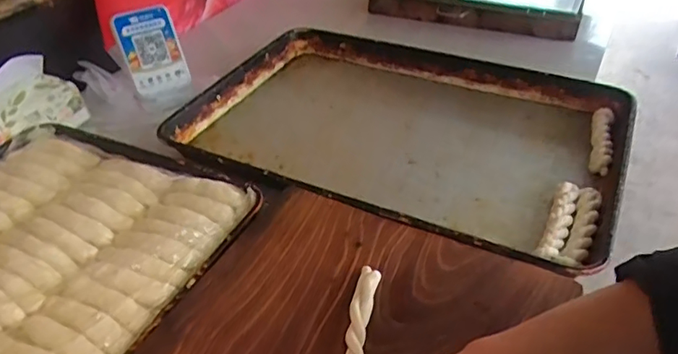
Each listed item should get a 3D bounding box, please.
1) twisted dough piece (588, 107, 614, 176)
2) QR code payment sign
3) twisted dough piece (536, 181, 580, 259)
[{"bbox_3d":[0.366,-0.052,0.745,0.027,0.026,0.133,13,40,18],"label":"twisted dough piece"},{"bbox_3d":[-0.308,-0.209,0.878,0.095,0.132,0.013,-19,12,-15],"label":"QR code payment sign"},{"bbox_3d":[0.258,0.056,0.627,0.026,0.030,0.144,16,43,24],"label":"twisted dough piece"}]

